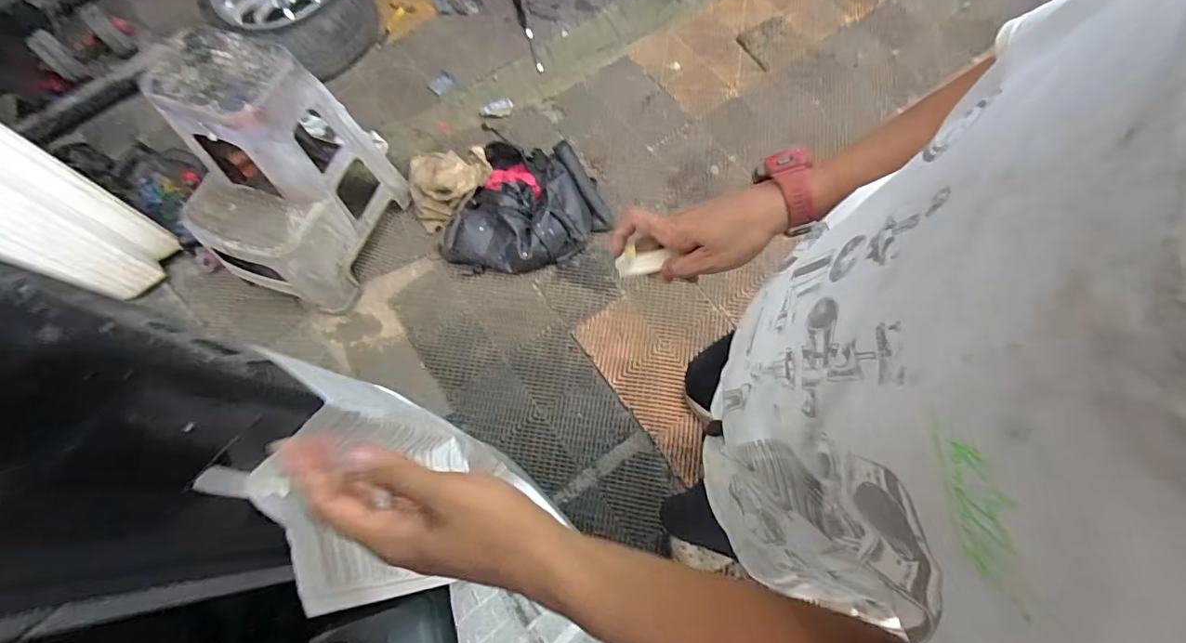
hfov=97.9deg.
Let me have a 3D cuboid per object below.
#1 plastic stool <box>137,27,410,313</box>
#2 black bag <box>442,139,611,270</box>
[{"bbox_3d":[-0.899,-0.390,1.442,0.384,0.581,0.477,19,71,11],"label":"plastic stool"},{"bbox_3d":[-0.237,-0.386,1.644,0.537,0.196,0.409,-14,68,-2],"label":"black bag"}]

